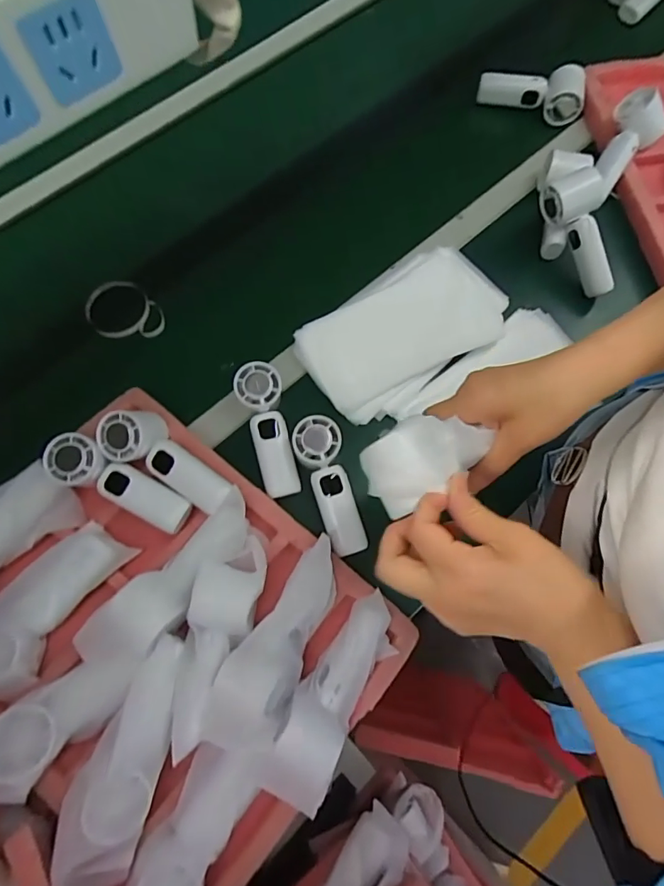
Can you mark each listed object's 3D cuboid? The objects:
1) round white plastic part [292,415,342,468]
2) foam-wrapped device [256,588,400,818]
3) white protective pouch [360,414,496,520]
[{"bbox_3d":[-0.016,-0.002,0.525,0.053,0.016,0.053,-6,73,-3],"label":"round white plastic part"},{"bbox_3d":[0.006,0.235,0.449,0.061,0.043,0.186,32,75,8],"label":"foam-wrapped device"},{"bbox_3d":[0.066,0.006,0.334,0.088,0.033,0.051,-30,76,-10],"label":"white protective pouch"}]

